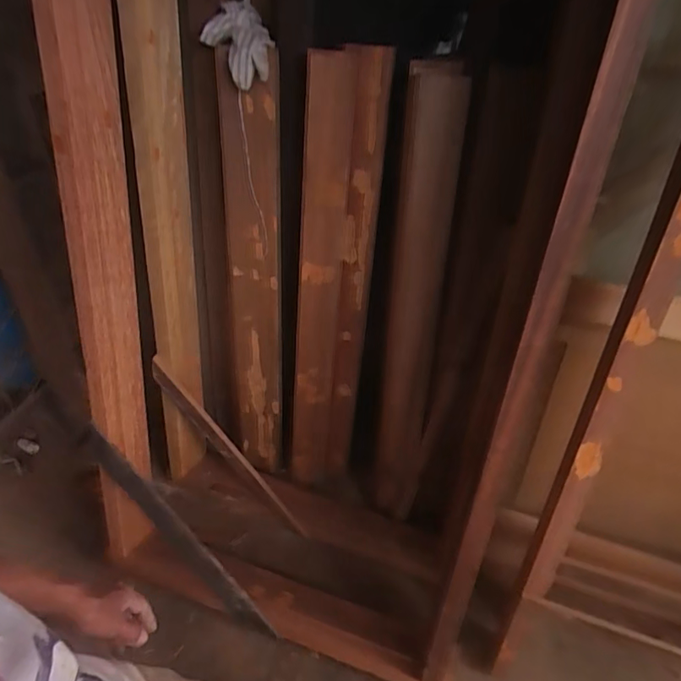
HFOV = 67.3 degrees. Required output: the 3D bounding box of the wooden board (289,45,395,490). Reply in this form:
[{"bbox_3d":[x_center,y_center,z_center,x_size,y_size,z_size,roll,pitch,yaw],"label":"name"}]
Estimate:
[{"bbox_3d":[-0.026,-0.021,1.394,0.189,1.050,0.066,-3,28,-13],"label":"wooden board"}]

